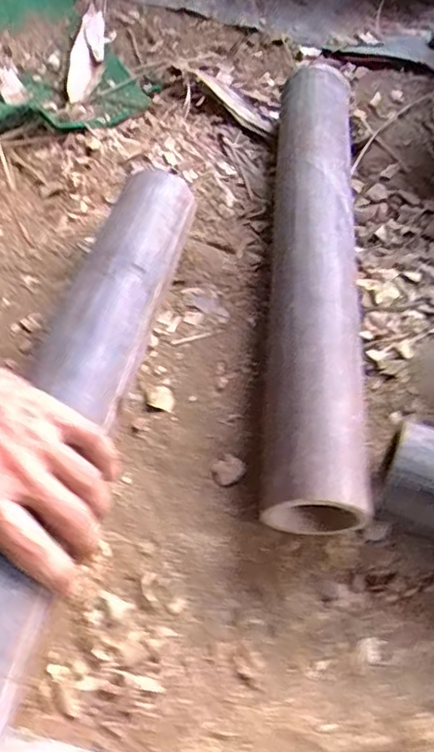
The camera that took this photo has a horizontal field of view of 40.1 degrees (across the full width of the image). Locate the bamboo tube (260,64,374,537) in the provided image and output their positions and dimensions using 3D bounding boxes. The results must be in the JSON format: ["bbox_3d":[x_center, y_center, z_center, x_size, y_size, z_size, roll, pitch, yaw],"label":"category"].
[{"bbox_3d":[0.090,-0.103,0.534,0.088,0.083,0.482,5,58,0],"label":"bamboo tube"}]

